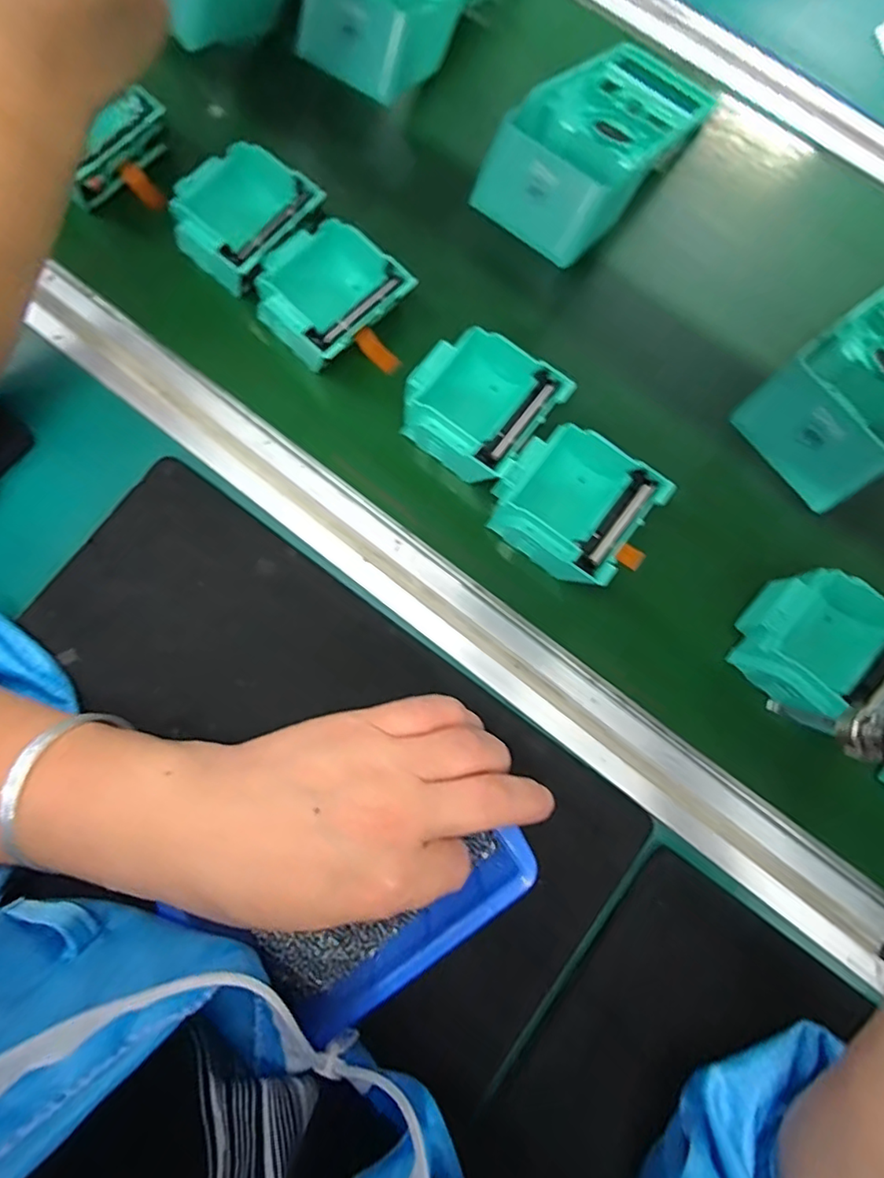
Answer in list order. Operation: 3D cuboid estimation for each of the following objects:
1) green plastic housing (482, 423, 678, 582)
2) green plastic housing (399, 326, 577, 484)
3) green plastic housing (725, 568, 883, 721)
[{"bbox_3d":[0.074,-0.047,0.338,0.077,0.047,0.077,37,82,6],"label":"green plastic housing"},{"bbox_3d":[0.021,-0.108,0.347,0.080,0.044,0.081,37,82,6],"label":"green plastic housing"},{"bbox_3d":[0.212,0.035,0.323,0.079,0.044,0.075,36,82,5],"label":"green plastic housing"}]

